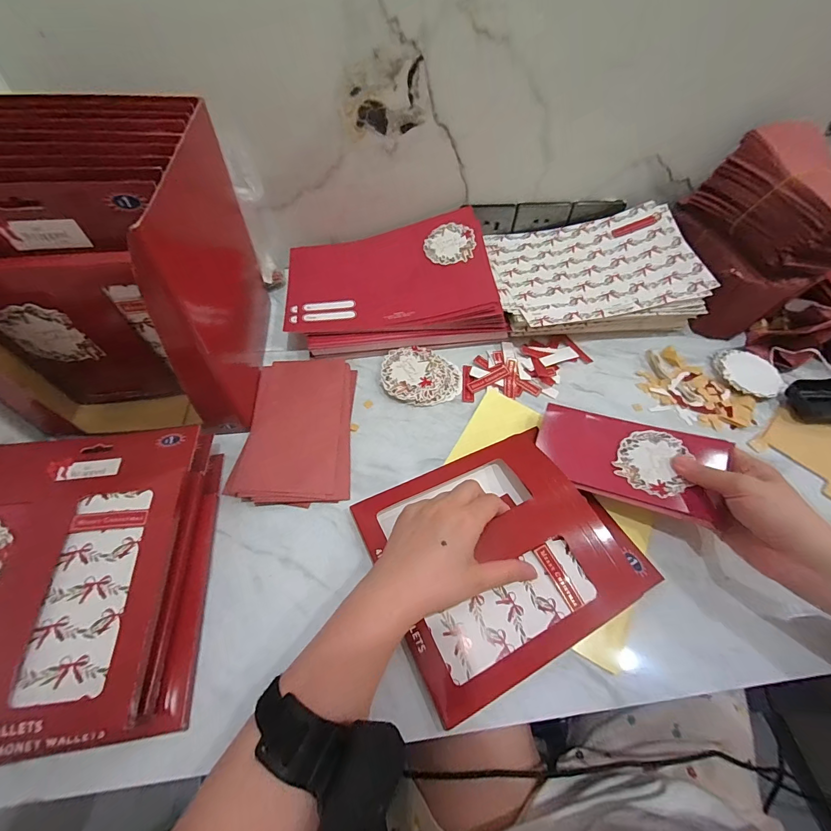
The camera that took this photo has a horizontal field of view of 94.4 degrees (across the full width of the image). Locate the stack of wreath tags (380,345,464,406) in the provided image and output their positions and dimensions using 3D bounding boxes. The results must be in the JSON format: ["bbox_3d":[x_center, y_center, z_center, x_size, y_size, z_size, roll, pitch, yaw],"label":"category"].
[{"bbox_3d":[0.007,-0.052,0.486,0.098,0.014,0.087,-13,58,-11],"label":"stack of wreath tags"}]

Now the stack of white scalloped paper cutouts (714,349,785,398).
[{"bbox_3d":[0.431,-0.055,0.499,0.076,0.016,0.079,-30,63,-20],"label":"stack of white scalloped paper cutouts"}]

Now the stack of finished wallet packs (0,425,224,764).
[{"bbox_3d":[-0.291,0.126,0.322,0.204,0.052,0.246,-6,57,-6],"label":"stack of finished wallet packs"}]

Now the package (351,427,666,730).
[{"bbox_3d":[0.083,0.119,0.365,0.230,0.028,0.193,-23,60,-16],"label":"package"}]

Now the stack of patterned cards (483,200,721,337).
[{"bbox_3d":[0.243,-0.202,0.548,0.265,0.091,0.190,-4,57,-5],"label":"stack of patterned cards"}]

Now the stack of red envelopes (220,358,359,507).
[{"bbox_3d":[-0.129,0.009,0.437,0.118,0.012,0.186,2,56,-1],"label":"stack of red envelopes"}]

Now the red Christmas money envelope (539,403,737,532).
[{"bbox_3d":[0.213,0.042,0.394,0.169,0.012,0.090,16,69,23],"label":"red Christmas money envelope"}]

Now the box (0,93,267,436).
[{"bbox_3d":[-0.297,-0.135,0.389,0.210,0.227,0.224,-1,57,-3],"label":"box"}]

